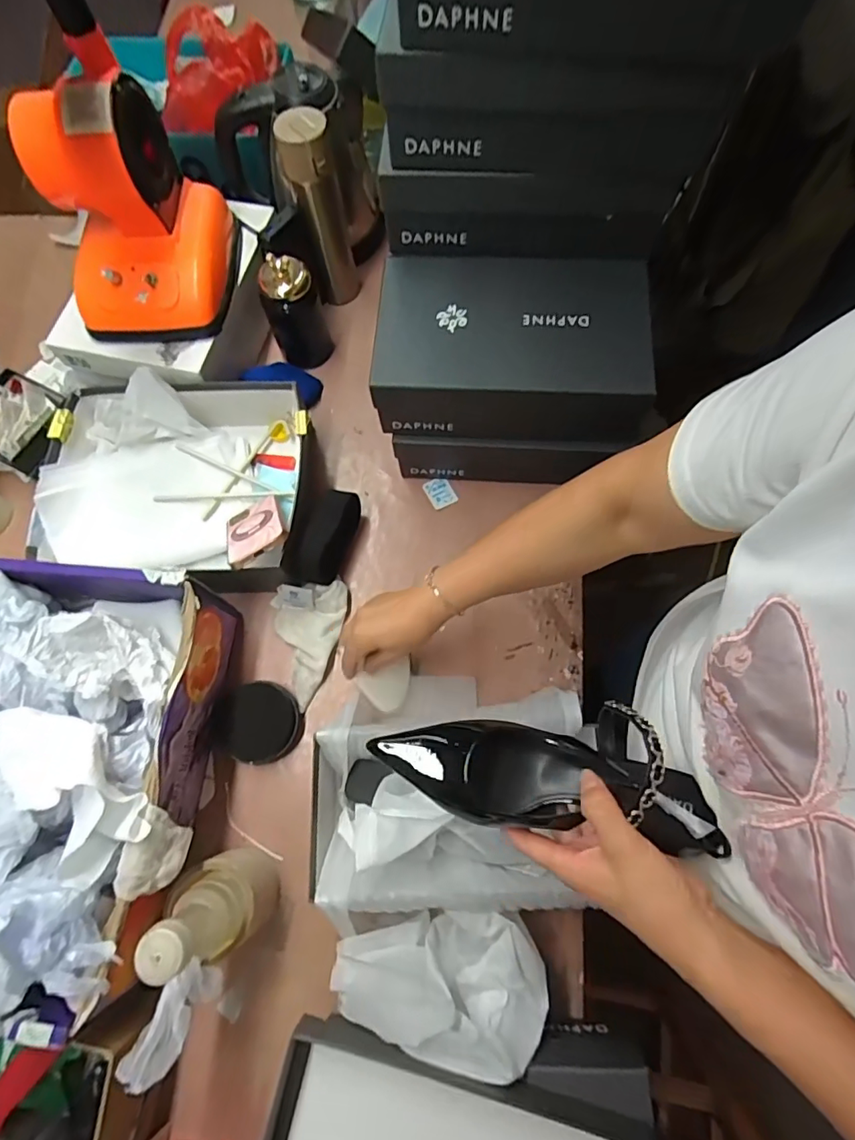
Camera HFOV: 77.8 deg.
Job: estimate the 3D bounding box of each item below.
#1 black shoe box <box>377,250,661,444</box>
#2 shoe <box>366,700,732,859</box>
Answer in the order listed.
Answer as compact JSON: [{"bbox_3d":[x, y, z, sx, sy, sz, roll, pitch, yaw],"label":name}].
[{"bbox_3d":[0.096,-0.255,0.614,0.291,0.095,0.180,6,72,4],"label":"black shoe box"},{"bbox_3d":[0.084,0.145,0.394,0.238,0.062,0.088,4,72,13],"label":"shoe"}]

